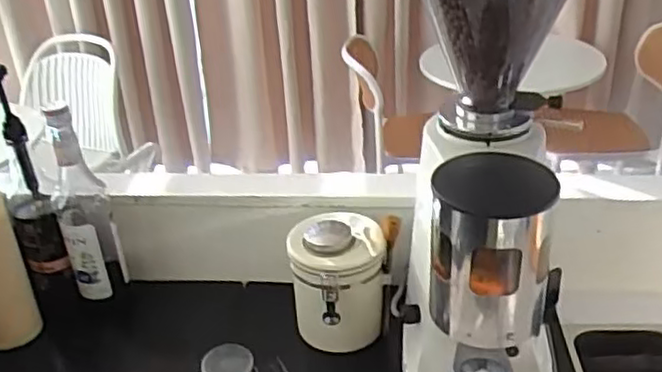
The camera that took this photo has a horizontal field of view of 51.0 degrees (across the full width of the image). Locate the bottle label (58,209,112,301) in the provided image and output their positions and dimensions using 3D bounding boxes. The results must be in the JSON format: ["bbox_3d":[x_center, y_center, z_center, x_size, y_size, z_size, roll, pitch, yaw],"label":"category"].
[{"bbox_3d":[-0.338,0.095,0.955,0.044,0.136,0.042,-16,32,-21],"label":"bottle label"}]

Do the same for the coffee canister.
[{"bbox_3d":[0.010,0.130,0.906,0.117,0.157,0.117,-3,29,0],"label":"coffee canister"}]

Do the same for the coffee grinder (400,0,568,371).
[{"bbox_3d":[0.156,-0.006,0.711,0.182,0.559,0.224,4,30,13],"label":"coffee grinder"}]

